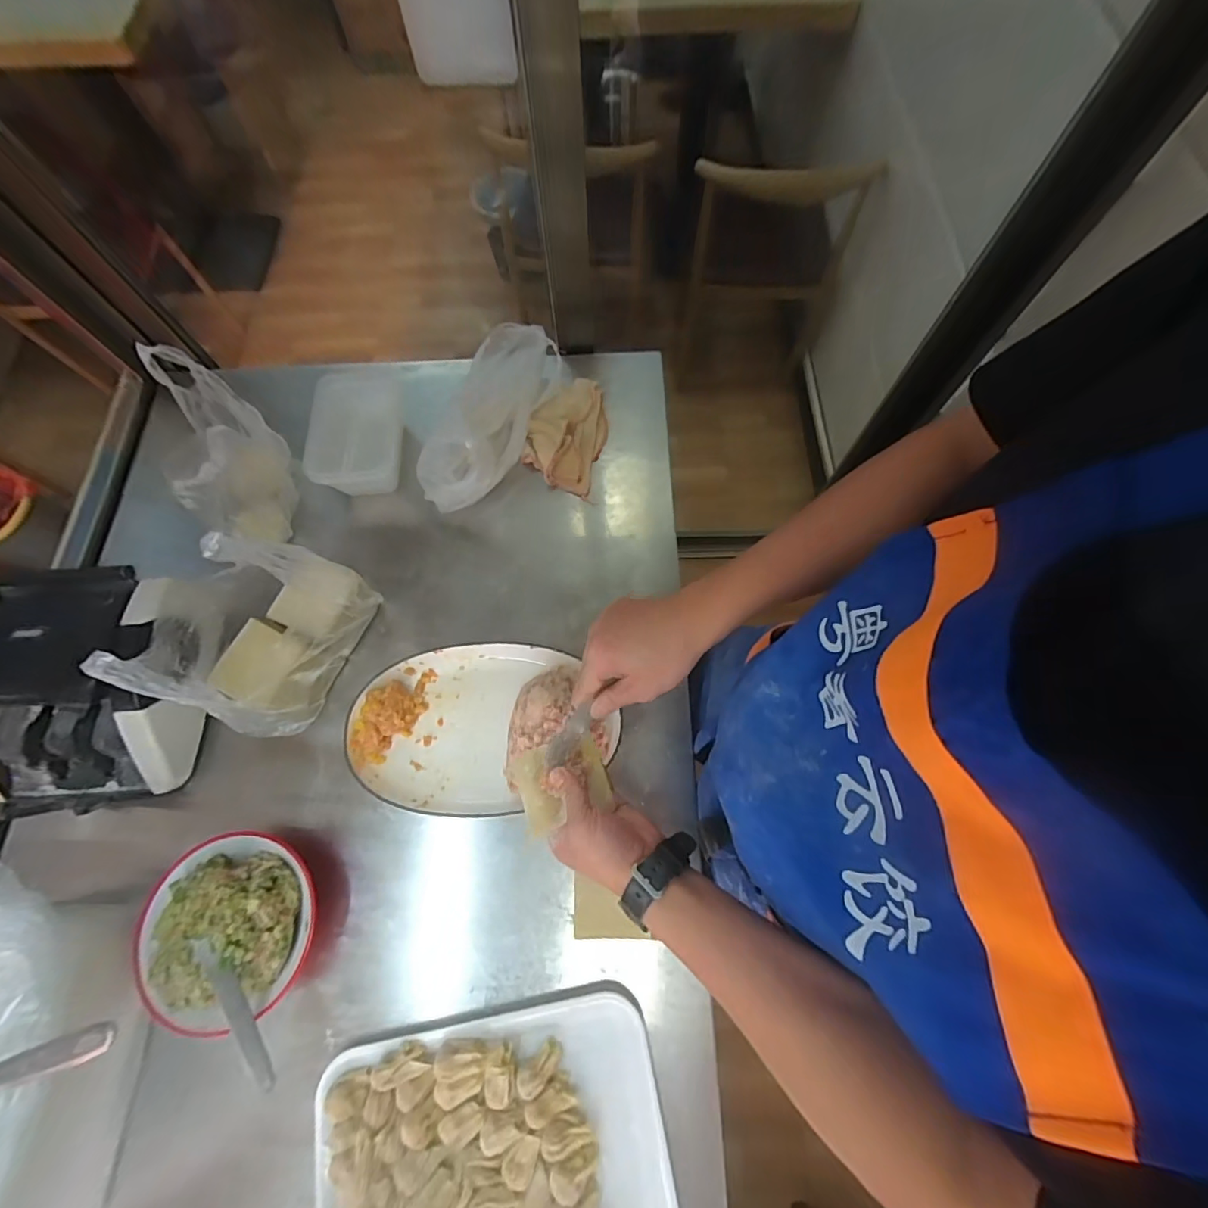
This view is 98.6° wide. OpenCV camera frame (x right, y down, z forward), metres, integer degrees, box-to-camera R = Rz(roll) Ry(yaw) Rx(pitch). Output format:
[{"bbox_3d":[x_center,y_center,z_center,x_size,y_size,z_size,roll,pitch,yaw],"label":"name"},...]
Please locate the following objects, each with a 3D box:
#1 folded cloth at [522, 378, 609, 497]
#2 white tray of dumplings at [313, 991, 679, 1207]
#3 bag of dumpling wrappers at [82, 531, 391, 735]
[{"bbox_3d":[-0.051,-0.259,0.767,0.107,0.032,0.186,14,71,6],"label":"folded cloth"},{"bbox_3d":[-0.101,0.536,0.480,0.322,0.037,0.255,-11,70,-3],"label":"white tray of dumplings"},{"bbox_3d":[-0.383,0.012,0.555,0.145,0.236,0.190,26,73,10],"label":"bag of dumpling wrappers"}]

